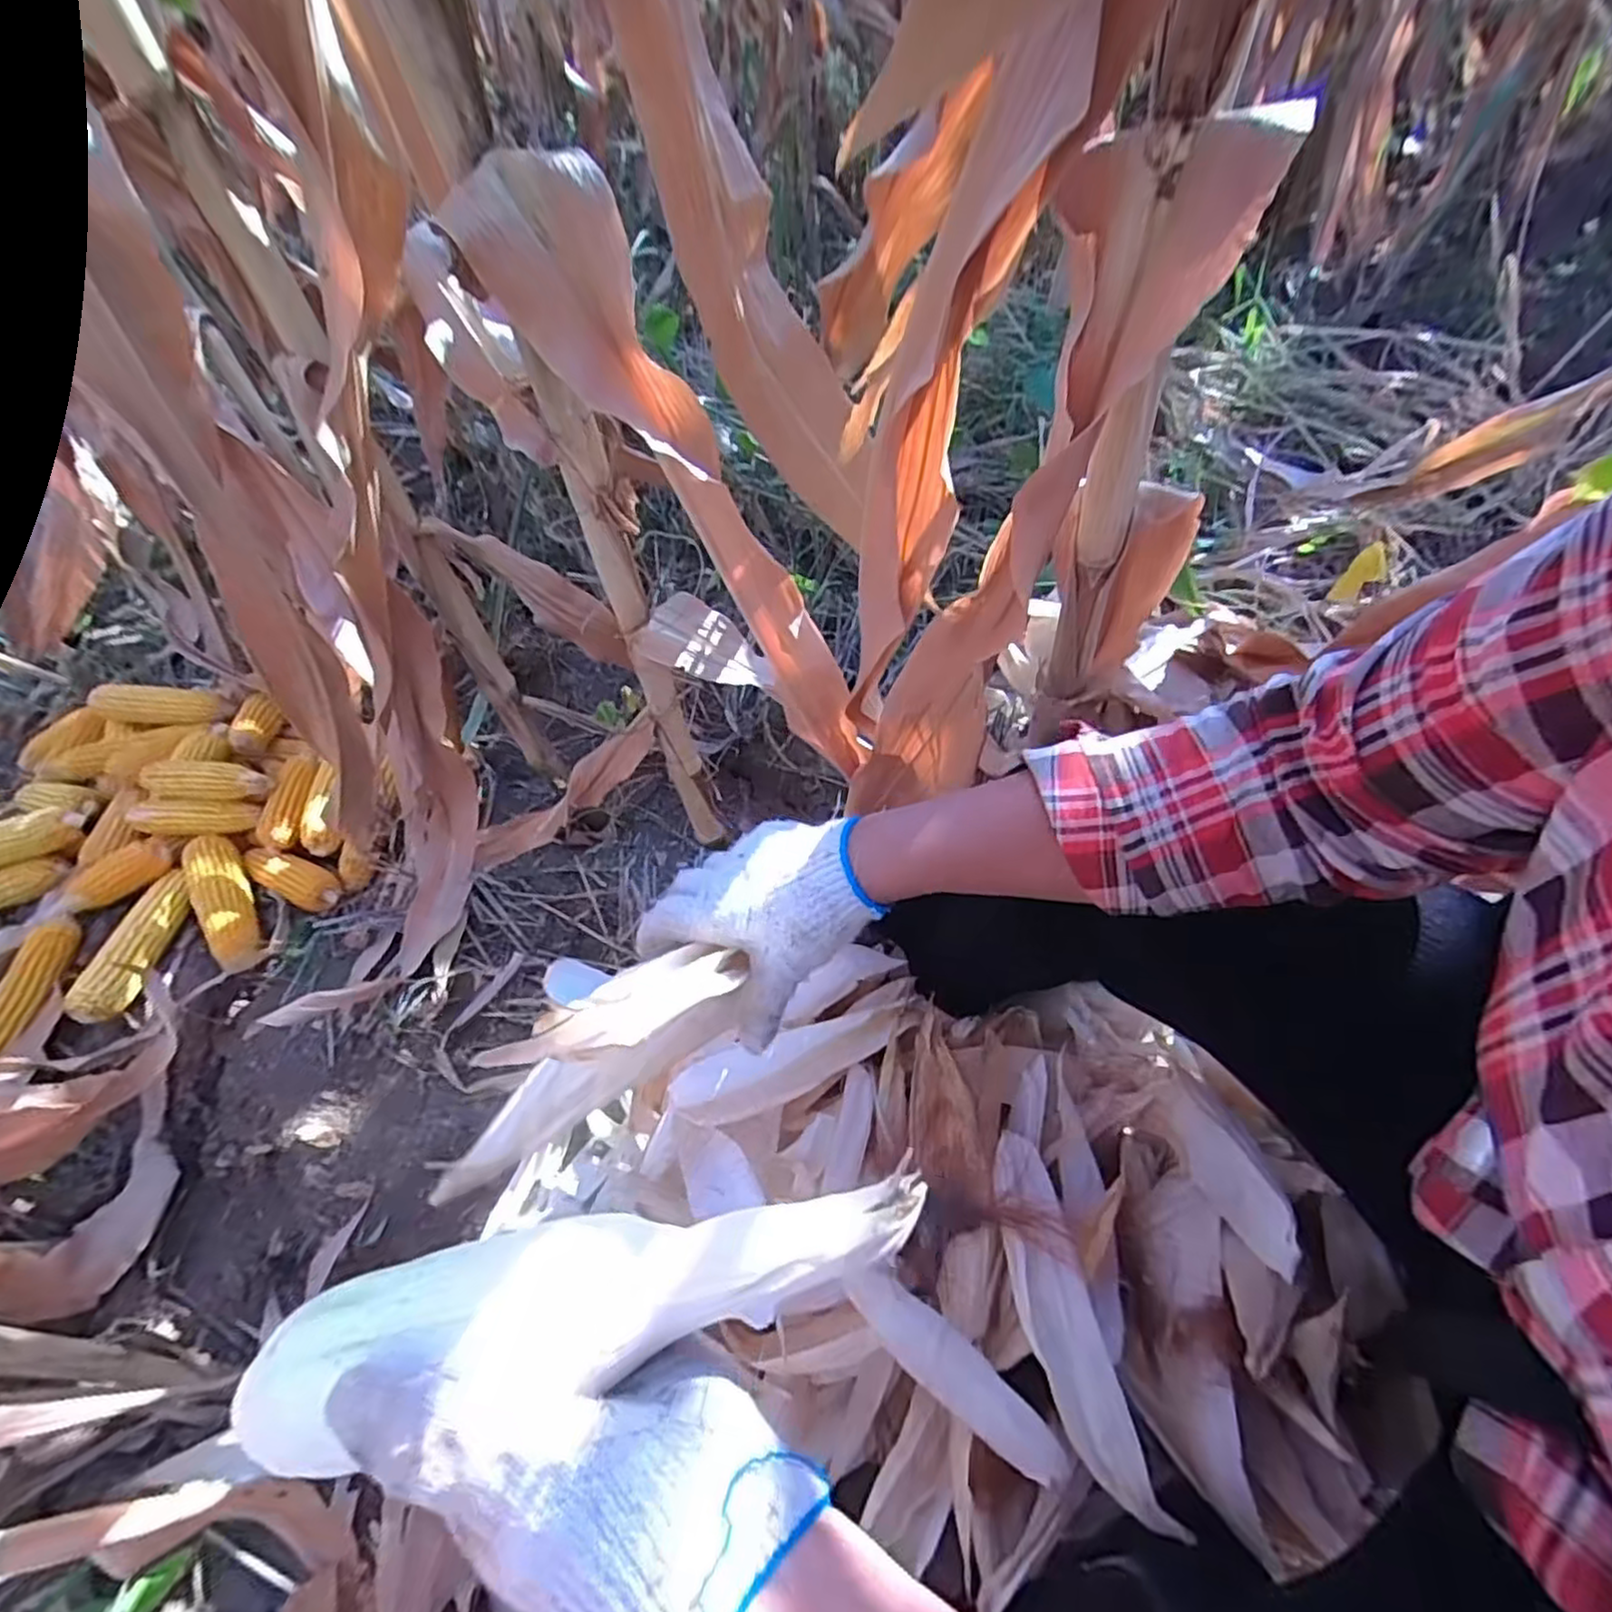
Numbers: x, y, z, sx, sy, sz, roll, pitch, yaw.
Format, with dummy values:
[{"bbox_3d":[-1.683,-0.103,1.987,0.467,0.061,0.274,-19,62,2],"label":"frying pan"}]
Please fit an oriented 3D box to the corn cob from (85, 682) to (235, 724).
[{"bbox_3d":[-0.973,-0.156,1.086,0.214,0.044,0.062,1,52,6],"label":"corn cob"}]

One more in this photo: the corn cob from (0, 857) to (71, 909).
[{"bbox_3d":[-1.064,0.110,0.943,0.160,0.038,0.041,-19,53,-10],"label":"corn cob"}]

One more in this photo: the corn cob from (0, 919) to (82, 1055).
[{"bbox_3d":[-0.946,0.221,0.867,0.046,0.038,0.174,13,71,16],"label":"corn cob"}]

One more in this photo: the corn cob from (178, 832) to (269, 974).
[{"bbox_3d":[-0.734,0.121,0.901,0.062,0.049,0.214,-32,56,-18],"label":"corn cob"}]

